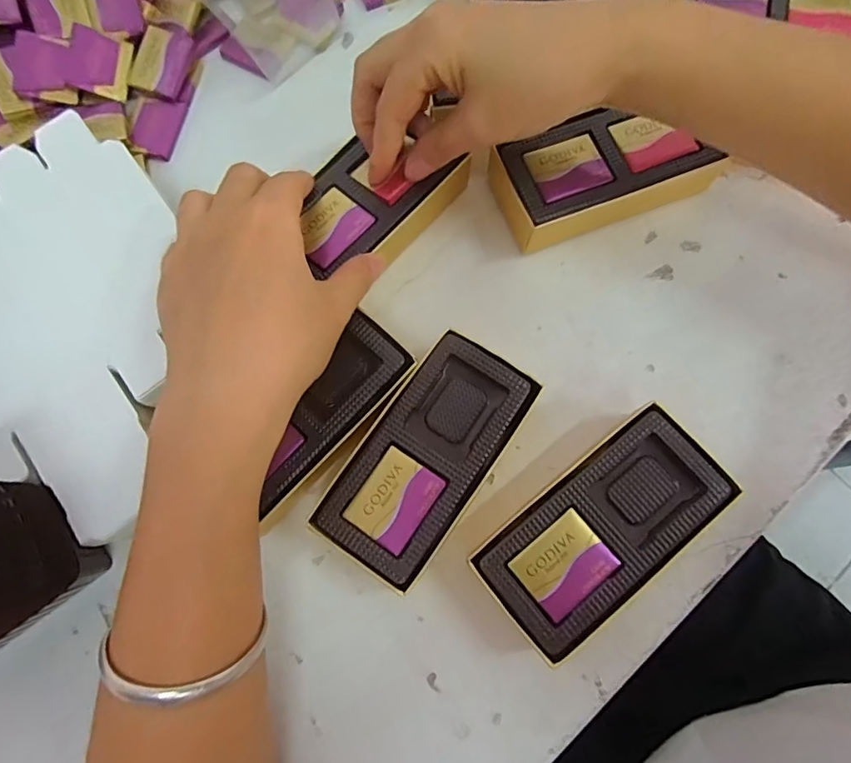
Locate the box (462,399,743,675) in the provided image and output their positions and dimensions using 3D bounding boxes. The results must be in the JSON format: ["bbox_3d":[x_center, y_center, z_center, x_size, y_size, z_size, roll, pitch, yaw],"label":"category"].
[{"bbox_3d":[0.081,0.068,0.232,0.112,0.033,0.056,-39,78,-7],"label":"box"}]

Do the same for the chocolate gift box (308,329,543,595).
[{"bbox_3d":[0.001,0.037,0.243,0.055,0.033,0.111,34,80,9],"label":"chocolate gift box"}]

